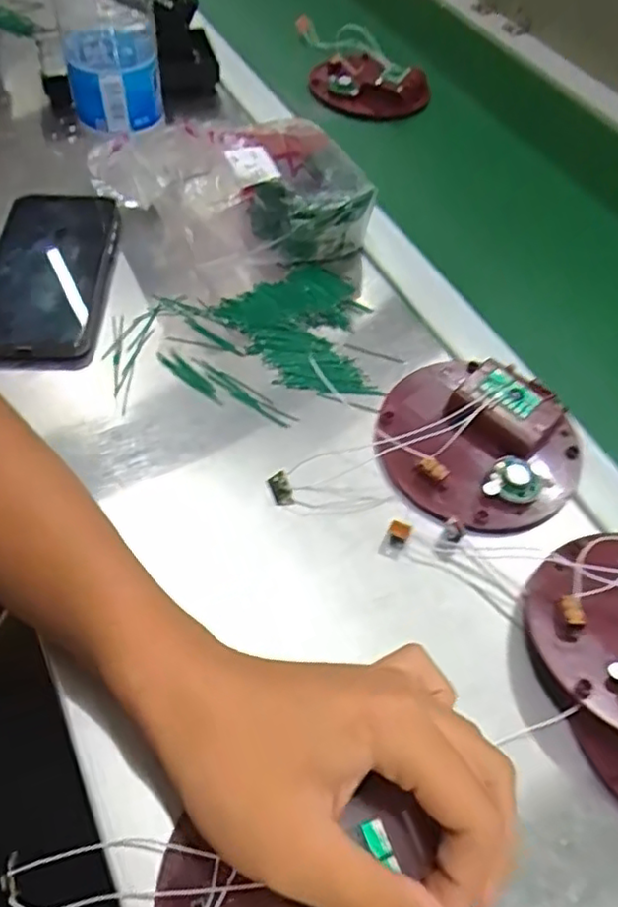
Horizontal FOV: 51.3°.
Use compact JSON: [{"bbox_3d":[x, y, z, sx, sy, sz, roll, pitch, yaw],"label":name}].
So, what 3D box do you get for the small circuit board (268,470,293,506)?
[{"bbox_3d":[-0.016,0.020,0.369,0.011,0.007,0.019,-18,58,-16],"label":"small circuit board"}]

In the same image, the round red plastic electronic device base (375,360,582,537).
[{"bbox_3d":[0.101,-0.008,0.384,0.117,0.029,0.108,2,54,-3],"label":"round red plastic electronic device base"}]

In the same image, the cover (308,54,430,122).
[{"bbox_3d":[0.063,-0.371,0.641,0.103,0.035,0.091,37,60,20],"label":"cover"}]

